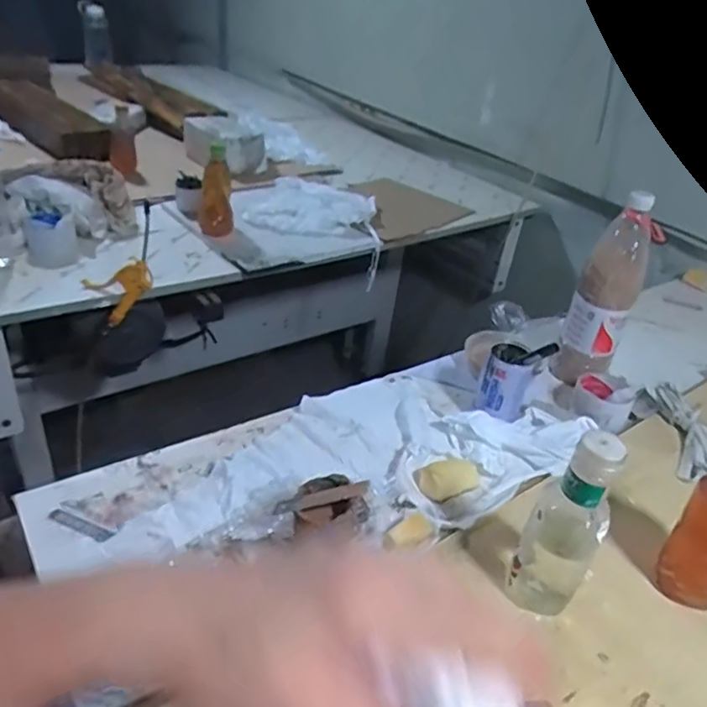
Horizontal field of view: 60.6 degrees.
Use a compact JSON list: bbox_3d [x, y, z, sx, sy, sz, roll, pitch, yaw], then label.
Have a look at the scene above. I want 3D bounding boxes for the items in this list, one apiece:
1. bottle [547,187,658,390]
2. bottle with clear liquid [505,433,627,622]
[{"bbox_3d":[0.369,-0.088,0.893,0.087,0.263,0.082,21,38,22],"label":"bottle"},{"bbox_3d":[0.195,0.163,0.564,0.070,0.200,0.059,24,39,26],"label":"bottle with clear liquid"}]

